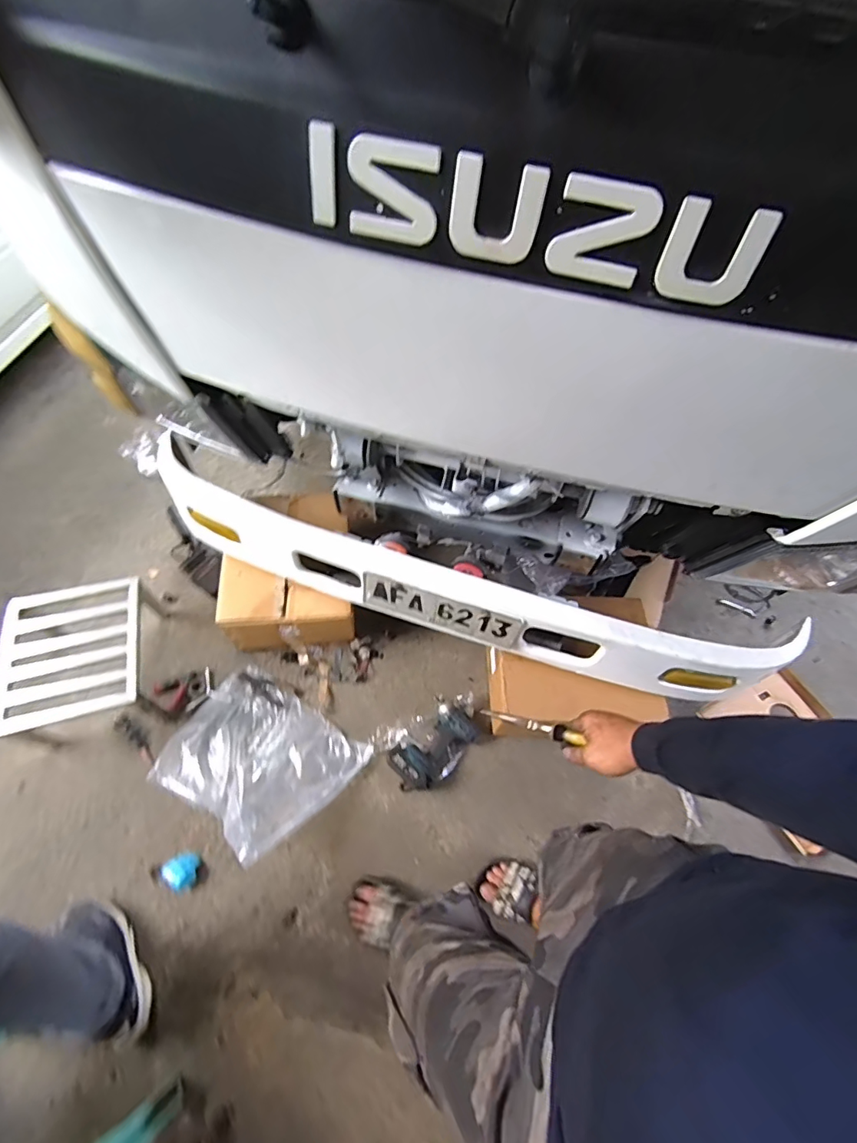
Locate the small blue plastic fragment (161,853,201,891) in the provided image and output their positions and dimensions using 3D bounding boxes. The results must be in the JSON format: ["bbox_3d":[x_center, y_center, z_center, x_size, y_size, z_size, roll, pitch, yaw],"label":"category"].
[{"bbox_3d":[-0.581,0.702,1.134,0.079,0.029,0.072,2,61,-3],"label":"small blue plastic fragment"}]

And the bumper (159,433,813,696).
[{"bbox_3d":[0.066,0.017,1.204,1.591,0.184,0.237,19,64,7],"label":"bumper"}]

